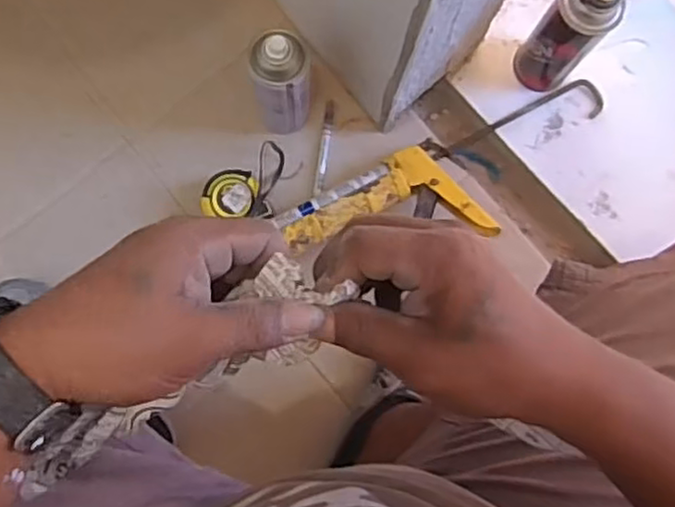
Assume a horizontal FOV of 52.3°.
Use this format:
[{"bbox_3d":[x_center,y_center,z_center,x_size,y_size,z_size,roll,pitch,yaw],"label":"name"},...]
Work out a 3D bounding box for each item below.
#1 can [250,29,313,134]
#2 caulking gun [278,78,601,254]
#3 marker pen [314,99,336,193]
[{"bbox_3d":[-0.062,-0.187,0.763,0.066,0.178,0.061,-1,82,-2],"label":"can"},{"bbox_3d":[0.146,-0.082,0.806,0.410,0.056,0.136,-22,83,-5],"label":"caulking gun"},{"bbox_3d":[-0.015,-0.133,0.843,0.012,0.017,0.119,8,82,-1],"label":"marker pen"}]

